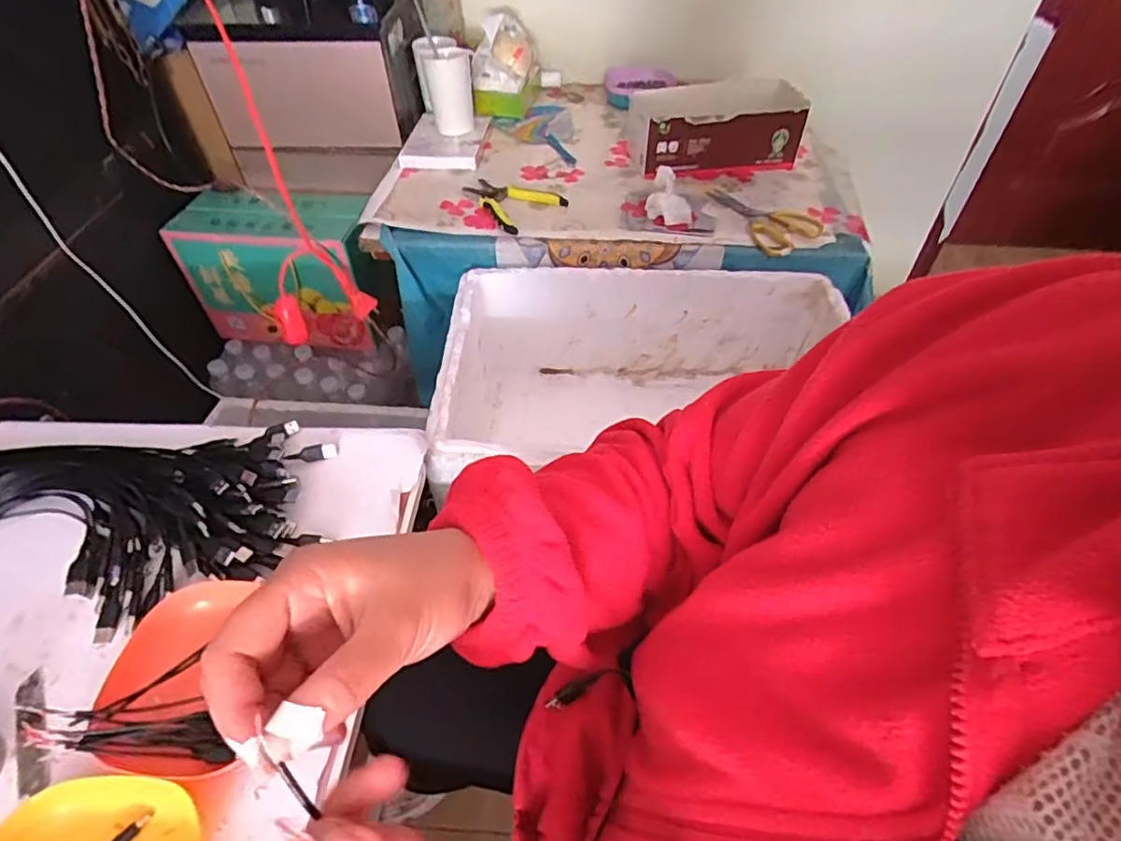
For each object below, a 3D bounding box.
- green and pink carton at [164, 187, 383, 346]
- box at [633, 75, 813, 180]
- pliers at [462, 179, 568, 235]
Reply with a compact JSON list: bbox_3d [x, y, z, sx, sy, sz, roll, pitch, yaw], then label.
[{"bbox_3d":[-0.506,-0.289,1.129,0.330,0.245,0.168,6,49,6],"label":"green and pink carton"},{"bbox_3d":[0.247,-0.474,0.960,0.263,0.096,0.136,-11,49,-9],"label":"box"},{"bbox_3d":[-0.064,-0.340,0.913,0.121,0.015,0.143,-25,53,-20],"label":"pliers"}]

